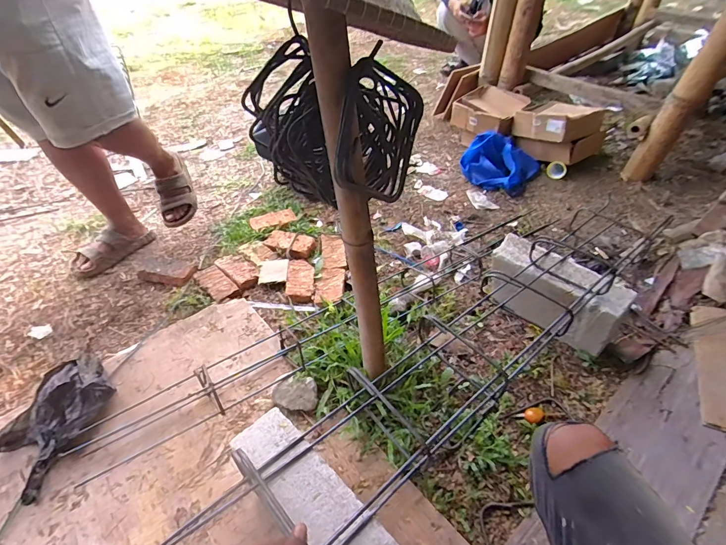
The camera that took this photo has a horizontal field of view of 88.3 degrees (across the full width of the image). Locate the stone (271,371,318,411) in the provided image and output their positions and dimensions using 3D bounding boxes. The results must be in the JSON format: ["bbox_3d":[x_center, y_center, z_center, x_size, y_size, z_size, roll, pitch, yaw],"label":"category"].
[{"bbox_3d":[-0.160,0.284,0.885,0.117,0.058,0.073,9,46,8],"label":"stone"}]

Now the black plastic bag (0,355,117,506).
[{"bbox_3d":[-0.694,0.315,0.844,0.213,0.076,0.253,24,49,22],"label":"black plastic bag"}]

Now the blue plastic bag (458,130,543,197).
[{"bbox_3d":[0.594,-0.479,1.624,0.296,0.161,0.224,24,49,22],"label":"blue plastic bag"}]

